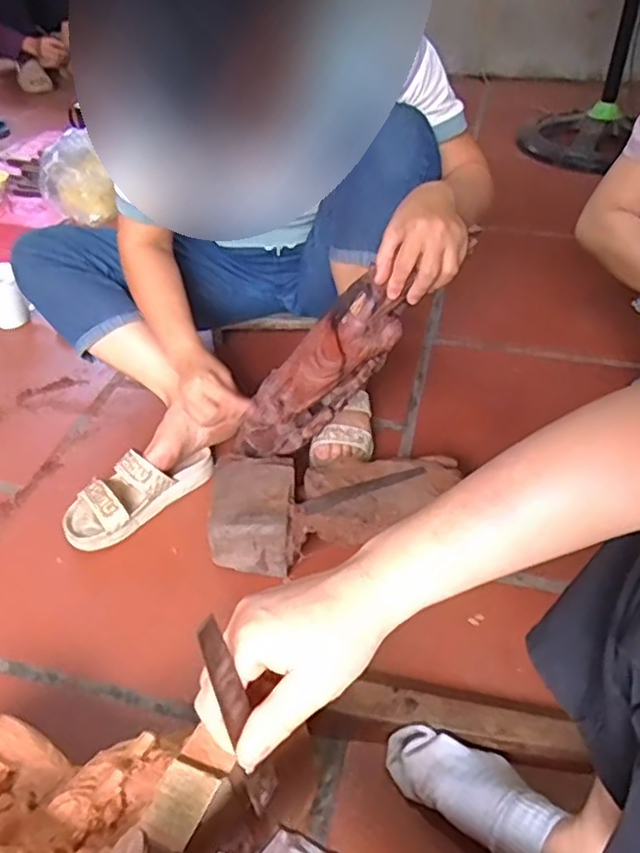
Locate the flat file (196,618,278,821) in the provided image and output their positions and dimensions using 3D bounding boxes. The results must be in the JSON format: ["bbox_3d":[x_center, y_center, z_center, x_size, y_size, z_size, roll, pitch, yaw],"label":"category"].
[{"bbox_3d":[-0.043,0.156,0.359,0.004,0.140,0.019,9,32,37],"label":"flat file"}]

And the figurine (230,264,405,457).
[{"bbox_3d":[0.006,-0.061,0.838,0.099,0.303,0.078,31,40,-15],"label":"figurine"}]

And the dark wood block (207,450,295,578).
[{"bbox_3d":[-0.085,0.114,0.861,0.101,0.102,0.136,1,41,1],"label":"dark wood block"}]

